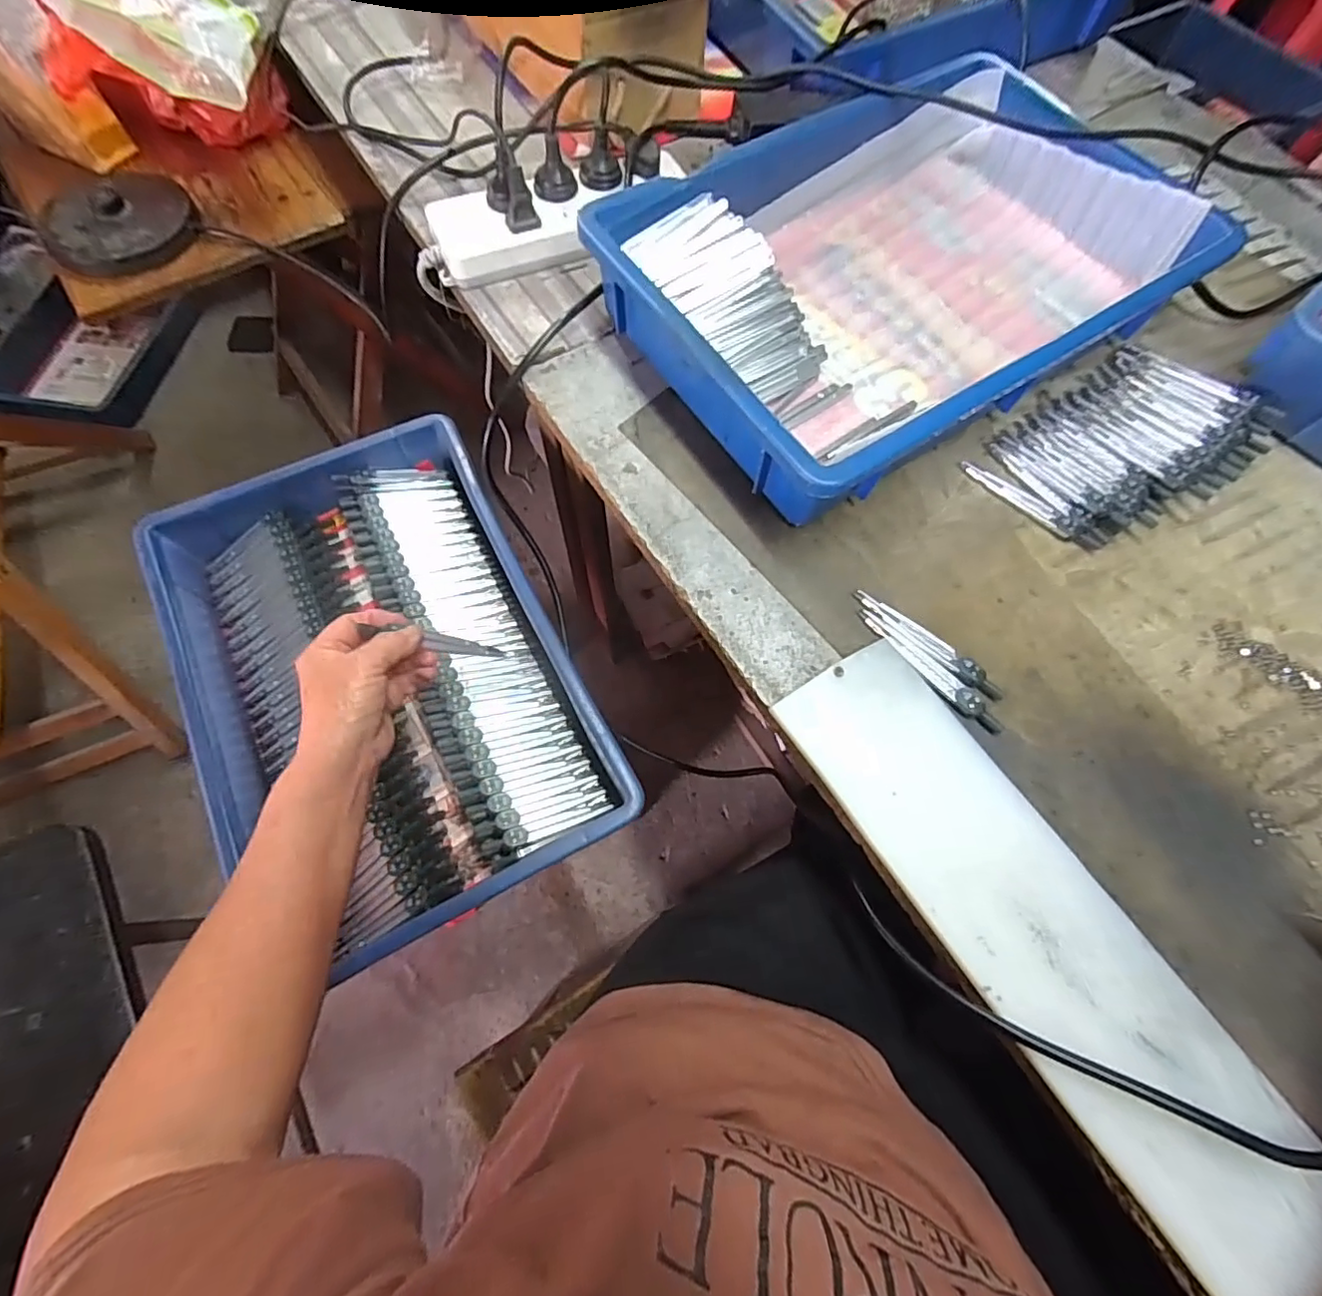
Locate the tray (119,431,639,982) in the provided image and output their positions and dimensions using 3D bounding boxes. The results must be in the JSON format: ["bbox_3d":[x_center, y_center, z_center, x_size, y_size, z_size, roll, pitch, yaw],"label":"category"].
[{"bbox_3d":[-0.238,0.018,0.511,0.280,0.075,0.430,-26,72,-11],"label":"tray"}]

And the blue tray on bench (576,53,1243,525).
[{"bbox_3d":[0.194,-0.295,0.467,0.426,0.080,0.279,-32,73,-13],"label":"blue tray on bench"}]

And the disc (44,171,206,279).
[{"bbox_3d":[-0.581,-0.463,0.624,0.141,0.029,0.153,-36,74,-14],"label":"disc"}]

